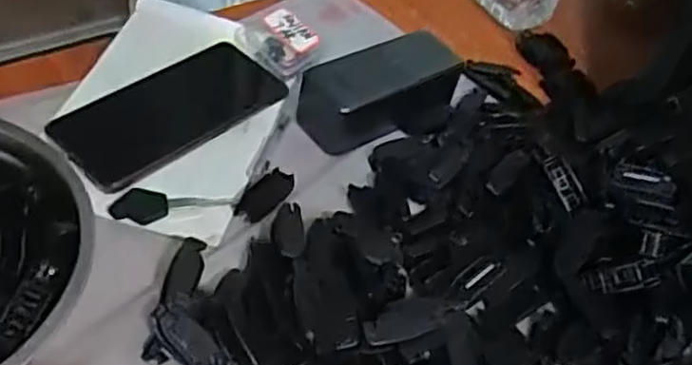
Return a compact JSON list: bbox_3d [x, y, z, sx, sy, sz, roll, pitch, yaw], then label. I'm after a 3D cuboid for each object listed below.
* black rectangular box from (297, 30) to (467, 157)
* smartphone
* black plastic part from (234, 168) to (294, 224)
[{"bbox_3d":[0.032,-0.073,0.543,0.132,0.045,0.064,-13,51,-23],"label":"black rectangular box"},{"bbox_3d":[-0.127,-0.054,0.515,0.167,0.009,0.085,-29,61,-31],"label":"smartphone"},{"bbox_3d":[-0.056,0.008,0.483,0.023,0.006,0.046,34,49,19],"label":"black plastic part"}]

